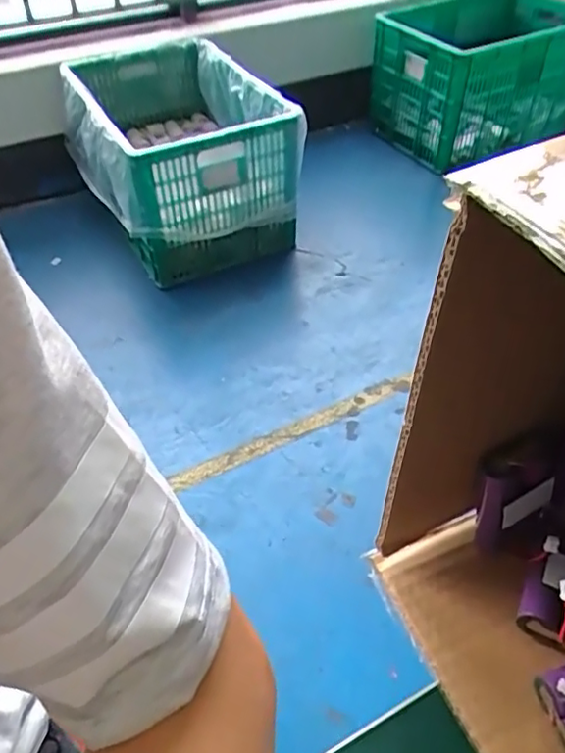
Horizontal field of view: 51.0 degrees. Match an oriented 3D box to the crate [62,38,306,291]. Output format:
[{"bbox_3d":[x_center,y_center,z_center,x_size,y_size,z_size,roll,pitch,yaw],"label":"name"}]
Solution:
[{"bbox_3d":[-0.305,-0.646,1.747,0.449,0.408,0.691,-24,50,-20],"label":"crate"}]

